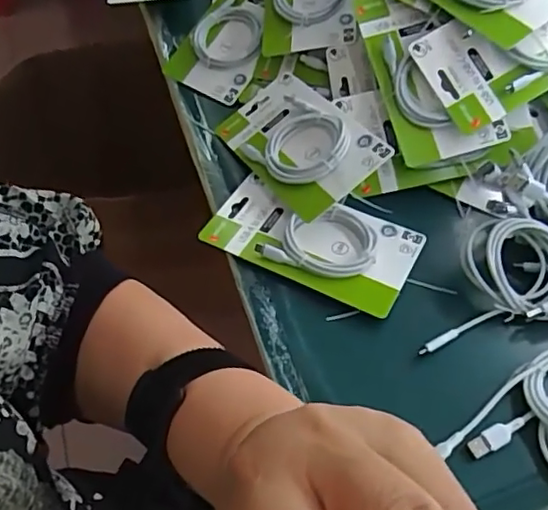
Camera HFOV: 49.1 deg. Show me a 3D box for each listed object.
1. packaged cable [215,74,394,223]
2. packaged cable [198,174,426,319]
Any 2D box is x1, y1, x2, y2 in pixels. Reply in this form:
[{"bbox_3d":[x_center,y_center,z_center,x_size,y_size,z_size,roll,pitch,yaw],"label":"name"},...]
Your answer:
[{"bbox_3d":[0.020,-0.112,0.575,0.099,0.016,0.178,-41,51,-1],"label":"packaged cable"},{"bbox_3d":[0.033,-0.018,0.535,0.182,0.017,0.098,25,57,17],"label":"packaged cable"}]

